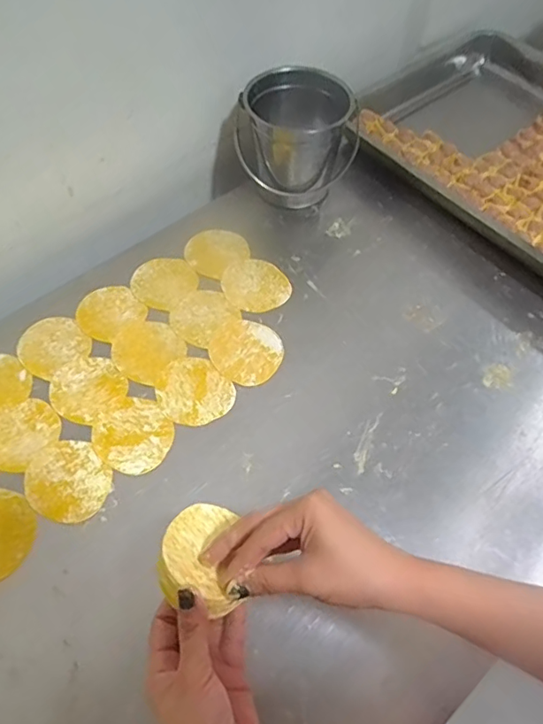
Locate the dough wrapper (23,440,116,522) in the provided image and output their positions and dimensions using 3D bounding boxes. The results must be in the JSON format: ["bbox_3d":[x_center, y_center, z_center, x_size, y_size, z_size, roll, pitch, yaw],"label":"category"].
[{"bbox_3d":[-0.204,0.118,0.540,0.075,0.004,0.088,-37,66,-22],"label":"dough wrapper"}]

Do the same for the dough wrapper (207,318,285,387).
[{"bbox_3d":[-0.030,-0.015,0.625,0.087,0.004,0.079,38,65,20],"label":"dough wrapper"}]

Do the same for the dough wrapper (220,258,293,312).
[{"bbox_3d":[-0.021,-0.098,0.677,0.077,0.004,0.087,-29,63,-18],"label":"dough wrapper"}]

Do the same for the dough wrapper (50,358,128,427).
[{"bbox_3d":[-0.202,0.027,0.594,0.078,0.004,0.081,1,58,-1],"label":"dough wrapper"}]

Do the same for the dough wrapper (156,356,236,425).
[{"bbox_3d":[-0.086,0.031,0.595,0.085,0.004,0.075,40,65,20],"label":"dough wrapper"}]

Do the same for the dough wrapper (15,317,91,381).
[{"bbox_3d":[-0.252,-0.021,0.623,0.075,0.004,0.076,-35,65,-21],"label":"dough wrapper"}]

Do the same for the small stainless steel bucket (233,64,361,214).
[{"bbox_3d":[0.035,-0.294,0.724,0.164,0.138,0.117,7,58,3],"label":"small stainless steel bucket"}]

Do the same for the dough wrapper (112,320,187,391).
[{"bbox_3d":[-0.142,-0.014,0.621,0.081,0.004,0.080,1,58,-1],"label":"dough wrapper"}]

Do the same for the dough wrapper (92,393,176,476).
[{"bbox_3d":[-0.145,0.075,0.568,0.077,0.004,0.086,-35,65,-21],"label":"dough wrapper"}]

